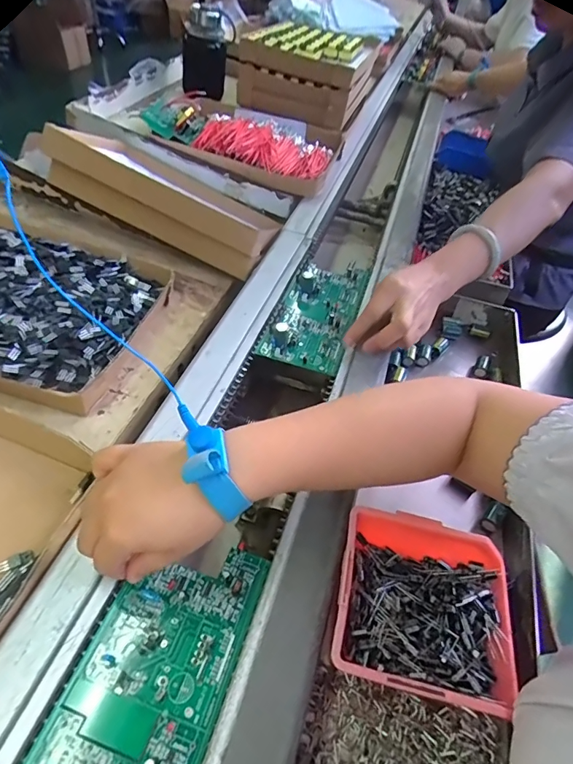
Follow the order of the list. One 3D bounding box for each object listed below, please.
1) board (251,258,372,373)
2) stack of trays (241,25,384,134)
[{"bbox_3d":[0.041,-0.098,0.554,0.095,0.024,0.204,15,47,10],"label":"board"},{"bbox_3d":[0.050,-0.650,0.920,0.220,0.115,0.261,15,47,10],"label":"stack of trays"}]

